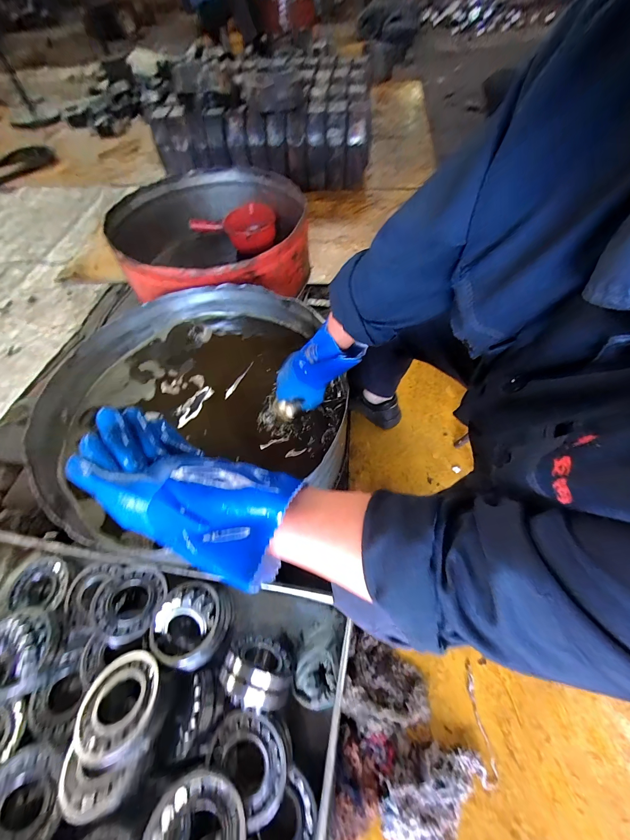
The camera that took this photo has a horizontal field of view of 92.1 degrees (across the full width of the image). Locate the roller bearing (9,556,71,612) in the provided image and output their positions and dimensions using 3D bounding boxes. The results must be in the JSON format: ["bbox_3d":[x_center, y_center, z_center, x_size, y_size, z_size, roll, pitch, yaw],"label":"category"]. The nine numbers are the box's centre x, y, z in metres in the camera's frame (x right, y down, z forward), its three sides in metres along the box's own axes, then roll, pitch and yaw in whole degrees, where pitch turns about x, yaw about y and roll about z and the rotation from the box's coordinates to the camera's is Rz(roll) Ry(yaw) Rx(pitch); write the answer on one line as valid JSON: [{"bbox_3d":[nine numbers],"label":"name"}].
[{"bbox_3d":[-0.513,0.304,0.566,0.096,0.026,0.086,-3,59,1],"label":"roller bearing"}]

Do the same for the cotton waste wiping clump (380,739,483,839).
[{"bbox_3d":[0.185,0.595,0.491,0.134,0.057,0.170,37,67,22],"label":"cotton waste wiping clump"}]

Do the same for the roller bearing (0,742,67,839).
[{"bbox_3d":[-0.391,0.507,0.401,0.092,0.029,0.109,-3,55,-23],"label":"roller bearing"}]

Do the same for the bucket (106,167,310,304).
[{"bbox_3d":[-0.300,-0.527,0.923,0.515,0.213,0.542,-28,62,-13],"label":"bucket"}]

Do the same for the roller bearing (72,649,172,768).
[{"bbox_3d":[-0.268,0.396,0.424,0.109,0.039,0.112,-5,34,4],"label":"roller bearing"}]

